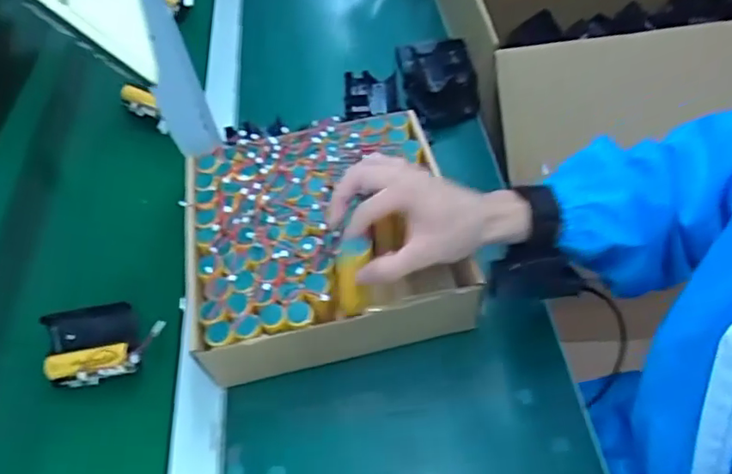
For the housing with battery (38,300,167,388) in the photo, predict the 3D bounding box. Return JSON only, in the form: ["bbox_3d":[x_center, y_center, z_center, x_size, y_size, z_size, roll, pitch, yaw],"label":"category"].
[{"bbox_3d":[-0.241,0.095,0.507,0.105,0.041,0.058,-14,52,-5],"label":"housing with battery"}]

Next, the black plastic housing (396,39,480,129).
[{"bbox_3d":[0.087,-0.199,0.705,0.087,0.034,0.140,-9,52,-1],"label":"black plastic housing"}]

